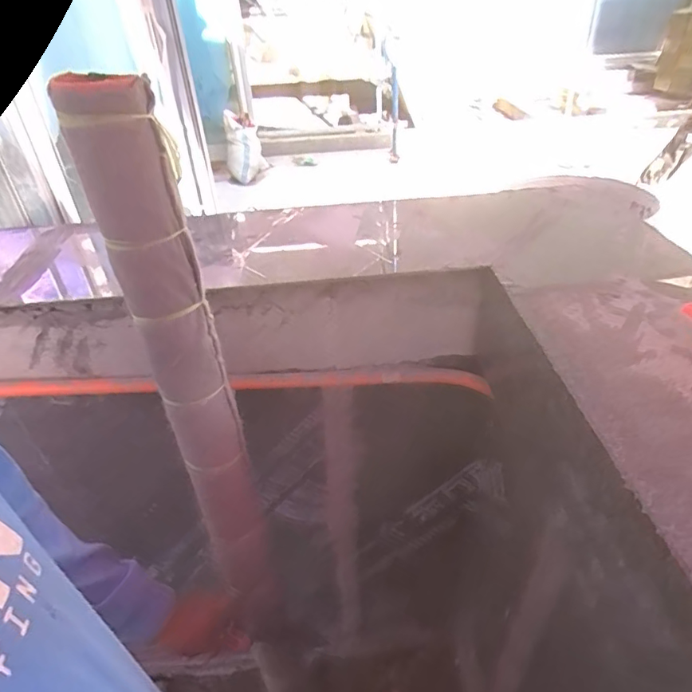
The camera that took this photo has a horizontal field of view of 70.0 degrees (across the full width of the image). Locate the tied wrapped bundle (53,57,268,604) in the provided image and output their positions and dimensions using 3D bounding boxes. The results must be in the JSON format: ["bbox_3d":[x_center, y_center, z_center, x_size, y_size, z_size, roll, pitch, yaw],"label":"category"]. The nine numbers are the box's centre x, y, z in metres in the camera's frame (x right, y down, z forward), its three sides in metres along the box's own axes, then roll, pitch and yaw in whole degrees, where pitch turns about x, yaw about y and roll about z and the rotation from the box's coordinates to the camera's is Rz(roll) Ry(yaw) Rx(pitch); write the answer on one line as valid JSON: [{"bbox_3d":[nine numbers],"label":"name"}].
[{"bbox_3d":[-0.143,0.063,0.482,0.062,0.563,0.047,-16,38,-18],"label":"tied wrapped bundle"}]

